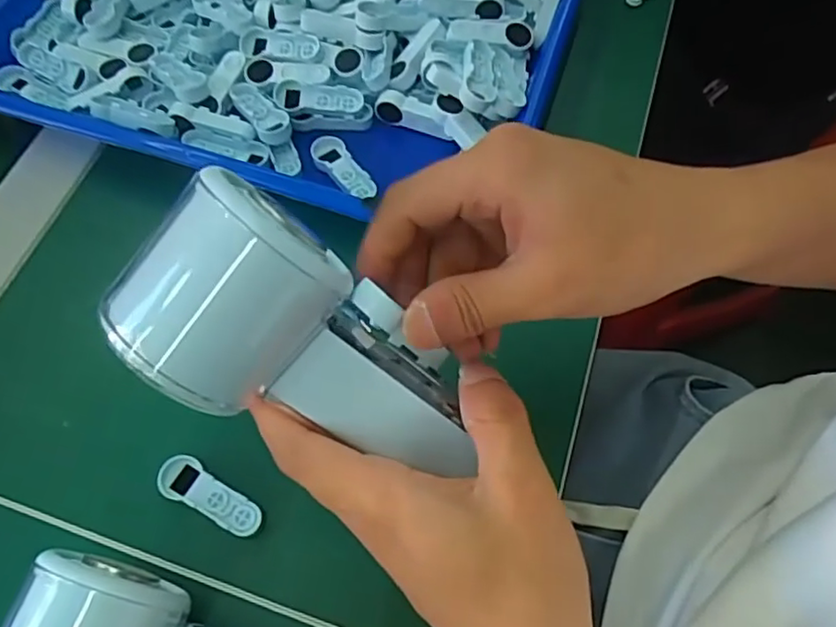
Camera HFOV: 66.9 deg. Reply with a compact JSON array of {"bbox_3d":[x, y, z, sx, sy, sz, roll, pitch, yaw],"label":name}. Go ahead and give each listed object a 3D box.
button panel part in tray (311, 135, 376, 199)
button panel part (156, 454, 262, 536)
[{"bbox_3d":[-0.042,-0.079,0.352,0.018,0.010,0.048,-32,69,-14],"label":"button panel part in tray"},{"bbox_3d":[-0.091,0.080,0.278,0.050,0.004,0.018,27,67,12],"label":"button panel part"}]

